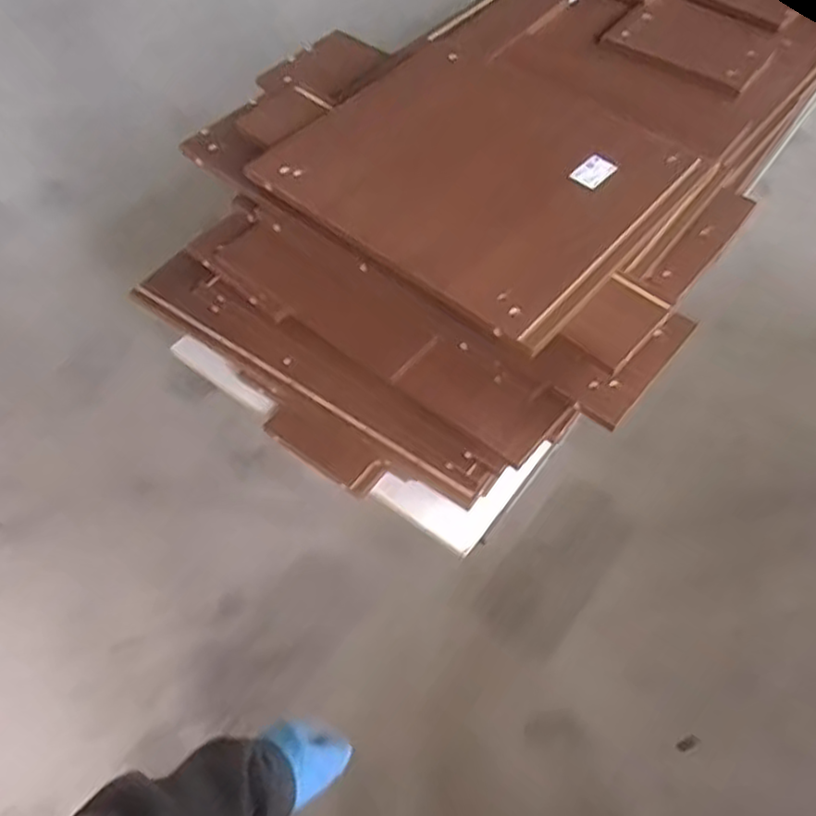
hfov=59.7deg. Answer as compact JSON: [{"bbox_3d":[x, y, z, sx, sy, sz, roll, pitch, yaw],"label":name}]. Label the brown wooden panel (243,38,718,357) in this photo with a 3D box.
[{"bbox_3d":[0.107,-0.351,1.022,0.505,0.028,0.478,35,63,22],"label":"brown wooden panel"}]

